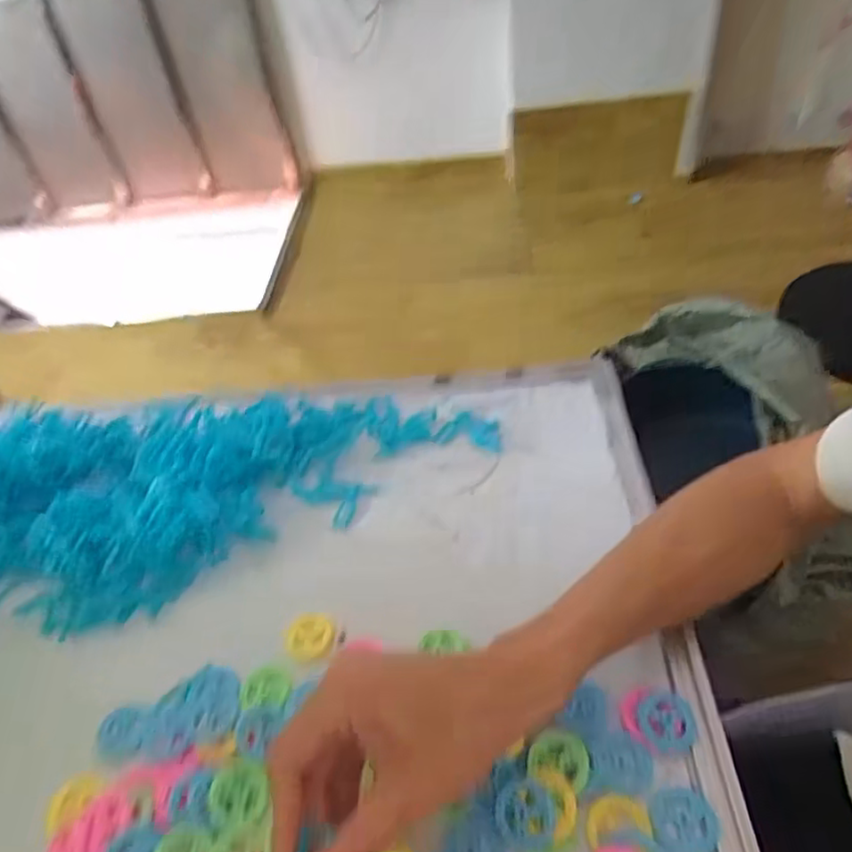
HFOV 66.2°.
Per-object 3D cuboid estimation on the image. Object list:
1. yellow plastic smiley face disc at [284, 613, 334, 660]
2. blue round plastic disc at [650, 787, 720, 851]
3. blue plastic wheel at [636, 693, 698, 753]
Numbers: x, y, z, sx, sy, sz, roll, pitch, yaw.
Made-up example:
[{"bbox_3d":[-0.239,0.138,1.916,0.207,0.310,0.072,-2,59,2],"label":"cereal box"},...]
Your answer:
[{"bbox_3d":[-0.071,0.128,0.398,0.028,0.009,0.025,-4,44,6],"label":"yellow plastic smiley face disc"},{"bbox_3d":[0.122,0.187,0.308,0.030,0.004,0.028,-4,43,5],"label":"blue round plastic disc"},{"bbox_3d":[0.124,0.152,0.337,0.028,0.006,0.028,-3,44,6],"label":"blue plastic wheel"}]

